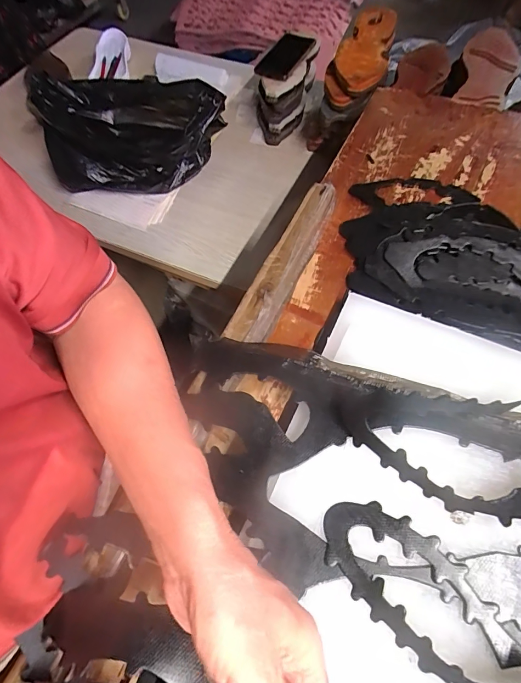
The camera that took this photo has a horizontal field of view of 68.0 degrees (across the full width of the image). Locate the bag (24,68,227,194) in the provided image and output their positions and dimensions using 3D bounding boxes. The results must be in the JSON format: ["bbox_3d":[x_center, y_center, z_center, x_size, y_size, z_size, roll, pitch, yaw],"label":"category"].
[{"bbox_3d":[-0.255,-0.414,0.775,0.359,0.141,0.187,7,57,5],"label":"bag"}]

